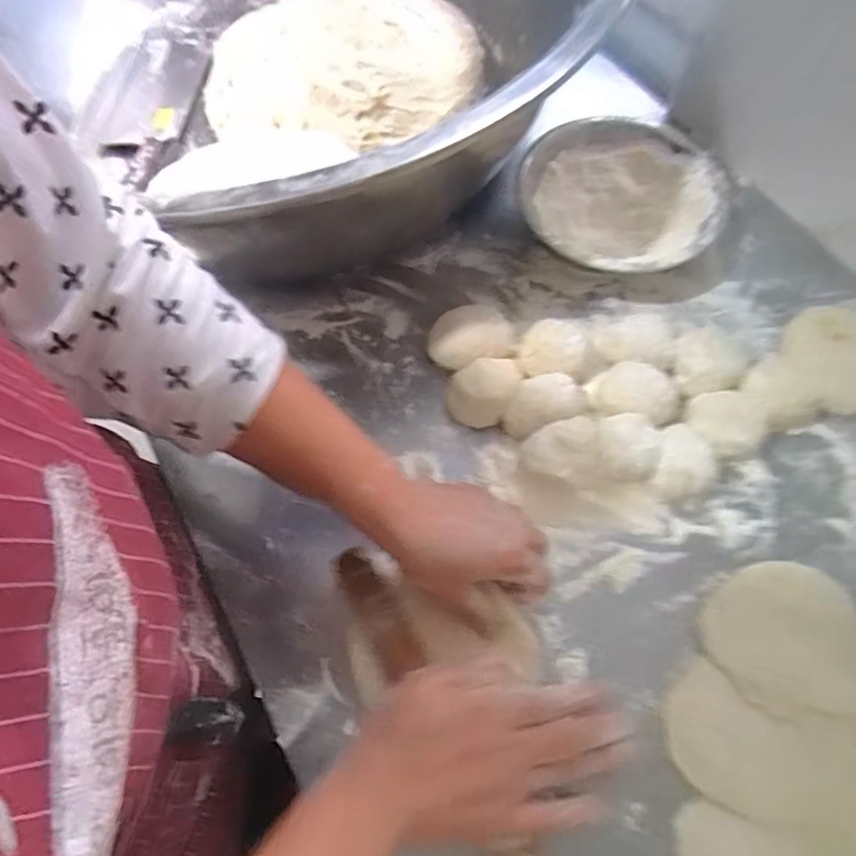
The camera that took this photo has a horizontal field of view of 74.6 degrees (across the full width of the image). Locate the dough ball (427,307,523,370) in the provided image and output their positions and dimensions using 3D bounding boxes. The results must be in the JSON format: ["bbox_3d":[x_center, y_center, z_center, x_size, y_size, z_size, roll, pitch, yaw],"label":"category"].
[{"bbox_3d":[0.036,-0.074,0.468,0.073,0.035,0.051,-15,67,-4],"label":"dough ball"}]

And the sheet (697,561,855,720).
[{"bbox_3d":[0.240,0.141,0.376,0.096,0.020,0.096,-35,70,-12],"label":"sheet"}]

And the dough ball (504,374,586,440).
[{"bbox_3d":[0.087,-0.019,0.440,0.060,0.032,0.041,-19,67,-6],"label":"dough ball"}]

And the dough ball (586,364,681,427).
[{"bbox_3d":[0.158,-0.027,0.438,0.062,0.030,0.046,15,68,9],"label":"dough ball"}]

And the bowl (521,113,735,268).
[{"bbox_3d":[0.170,-0.201,0.506,0.164,0.049,0.163,-1,67,2],"label":"bowl"}]

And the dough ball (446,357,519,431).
[{"bbox_3d":[0.042,-0.031,0.448,0.053,0.033,0.053,-1,67,2],"label":"dough ball"}]

